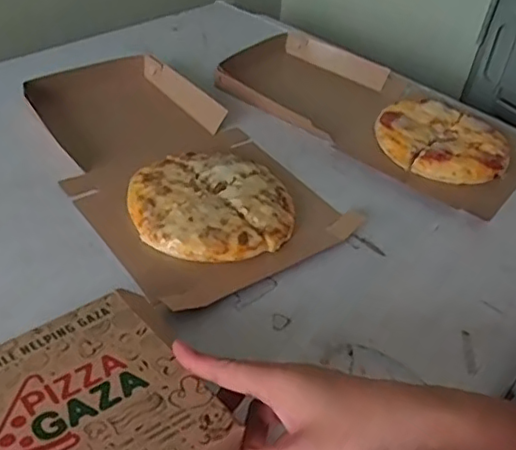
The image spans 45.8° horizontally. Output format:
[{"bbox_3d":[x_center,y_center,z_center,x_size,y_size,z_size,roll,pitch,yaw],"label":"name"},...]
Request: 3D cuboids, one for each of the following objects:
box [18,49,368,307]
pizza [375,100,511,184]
[{"bbox_3d":[-0.094,-0.072,0.610,0.199,0.030,0.360,-23,49,-31],"label":"box"},{"bbox_3d":[0.203,-0.096,0.679,0.124,0.019,0.142,-21,48,-29],"label":"pizza"}]

